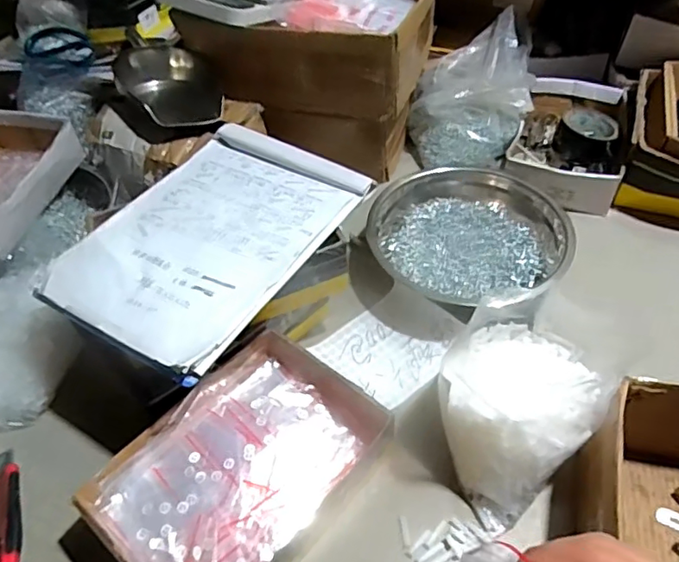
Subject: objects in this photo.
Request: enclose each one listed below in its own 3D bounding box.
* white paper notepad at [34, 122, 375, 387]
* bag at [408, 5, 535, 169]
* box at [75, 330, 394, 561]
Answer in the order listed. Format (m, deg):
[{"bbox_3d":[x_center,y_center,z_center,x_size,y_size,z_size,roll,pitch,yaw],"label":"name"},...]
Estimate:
[{"bbox_3d":[-0.134,-0.054,0.598,0.217,0.013,0.302,25,54,23],"label":"white paper notepad"},{"bbox_3d":[0.208,-0.297,0.894,0.180,0.146,0.216,10,50,12],"label":"bag"},{"bbox_3d":[-0.089,0.184,0.549,0.182,0.072,0.255,29,56,26],"label":"box"}]

